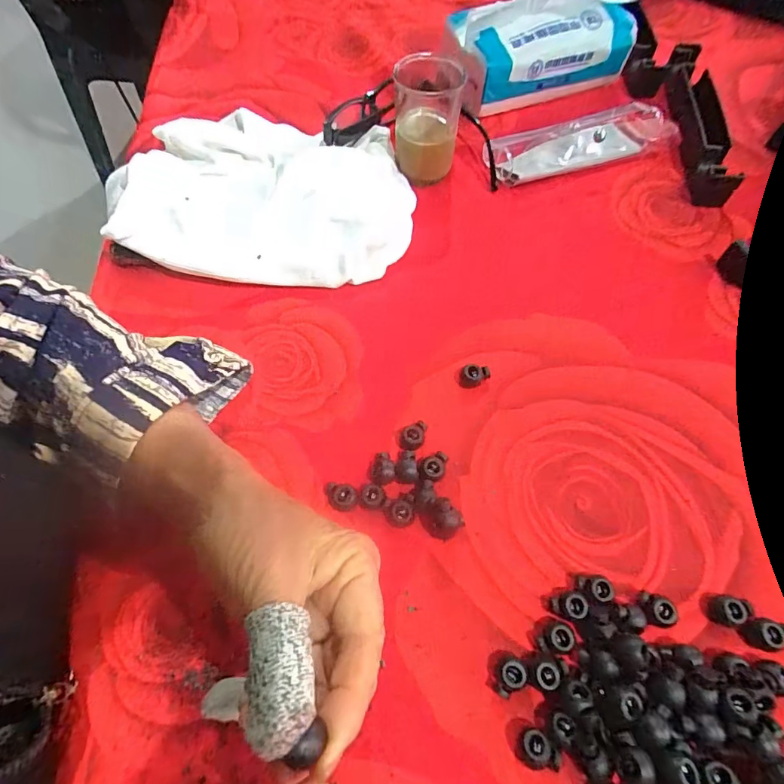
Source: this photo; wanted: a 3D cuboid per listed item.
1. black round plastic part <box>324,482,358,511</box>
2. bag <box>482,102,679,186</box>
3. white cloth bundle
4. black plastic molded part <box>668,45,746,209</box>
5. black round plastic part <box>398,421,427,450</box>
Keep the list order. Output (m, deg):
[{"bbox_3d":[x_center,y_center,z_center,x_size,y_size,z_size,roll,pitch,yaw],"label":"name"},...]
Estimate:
[{"bbox_3d":[-0.031,0.063,0.264,0.021,0.008,0.015,11,64,6],"label":"black round plastic part"},{"bbox_3d":[0.168,-0.222,0.393,0.166,0.026,0.051,-16,64,-7],"label":"bag"},{"bbox_3d":[-0.112,-0.164,0.360,0.257,0.038,0.174,10,64,6],"label":"white cloth bundle"},{"bbox_3d":[0.278,-0.242,0.401,0.032,0.032,0.183,5,63,3],"label":"black plastic molded part"},{"bbox_3d":[0.013,0.028,0.279,0.015,0.009,0.020,13,64,7],"label":"black round plastic part"}]

